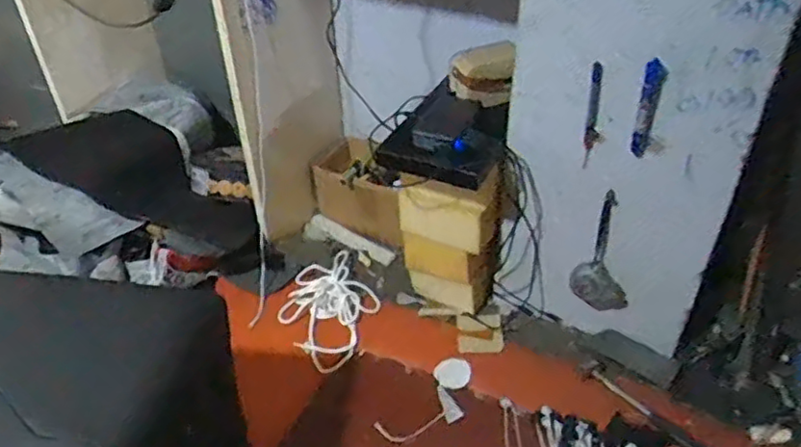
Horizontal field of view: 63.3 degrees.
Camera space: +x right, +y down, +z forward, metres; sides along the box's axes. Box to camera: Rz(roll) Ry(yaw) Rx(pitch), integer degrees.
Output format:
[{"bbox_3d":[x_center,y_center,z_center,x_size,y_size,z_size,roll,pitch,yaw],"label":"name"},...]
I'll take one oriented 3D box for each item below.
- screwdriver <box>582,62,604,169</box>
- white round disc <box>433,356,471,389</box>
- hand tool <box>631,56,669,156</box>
[{"bbox_3d":[0.281,-0.155,0.955,0.016,0.204,0.015,16,61,21],"label":"screwdriver"},{"bbox_3d":[0.092,0.256,1.117,0.063,0.007,0.061,0,37,0],"label":"white round disc"},{"bbox_3d":[0.360,-0.162,0.948,0.028,0.185,0.030,17,62,21],"label":"hand tool"}]

